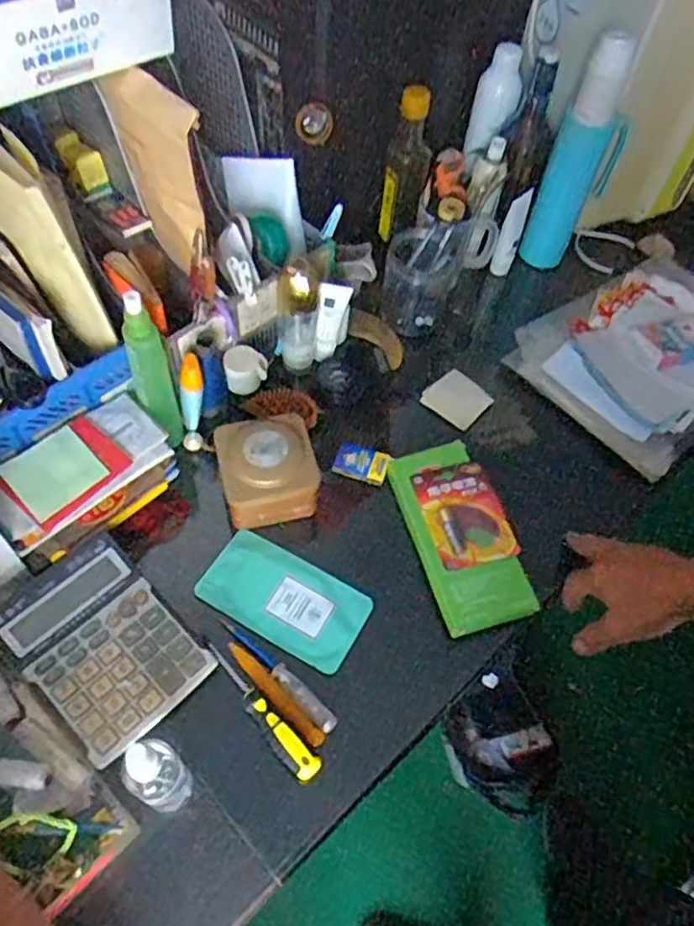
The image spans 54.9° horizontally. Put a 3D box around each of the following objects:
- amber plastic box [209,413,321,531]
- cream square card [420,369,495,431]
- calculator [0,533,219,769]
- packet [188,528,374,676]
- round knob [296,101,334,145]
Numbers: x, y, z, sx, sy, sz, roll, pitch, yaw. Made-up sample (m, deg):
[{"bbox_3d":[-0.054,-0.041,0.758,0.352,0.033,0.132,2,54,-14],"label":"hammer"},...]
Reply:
[{"bbox_3d":[-0.084,0.010,0.706,0.096,0.075,0.099,-13,59,-12],"label":"amber plastic box"},{"bbox_3d":[0.137,-0.080,0.828,0.069,0.006,0.062,41,79,2],"label":"cream square card"},{"bbox_3d":[-0.222,0.164,0.609,0.165,0.032,0.127,40,63,20],"label":"calculator"},{"bbox_3d":[-0.061,0.134,0.670,0.160,0.009,0.089,26,59,13],"label":"packet"},{"bbox_3d":[-0.036,-0.381,0.749,0.042,0.047,0.016,2,57,-2],"label":"round knob"}]

